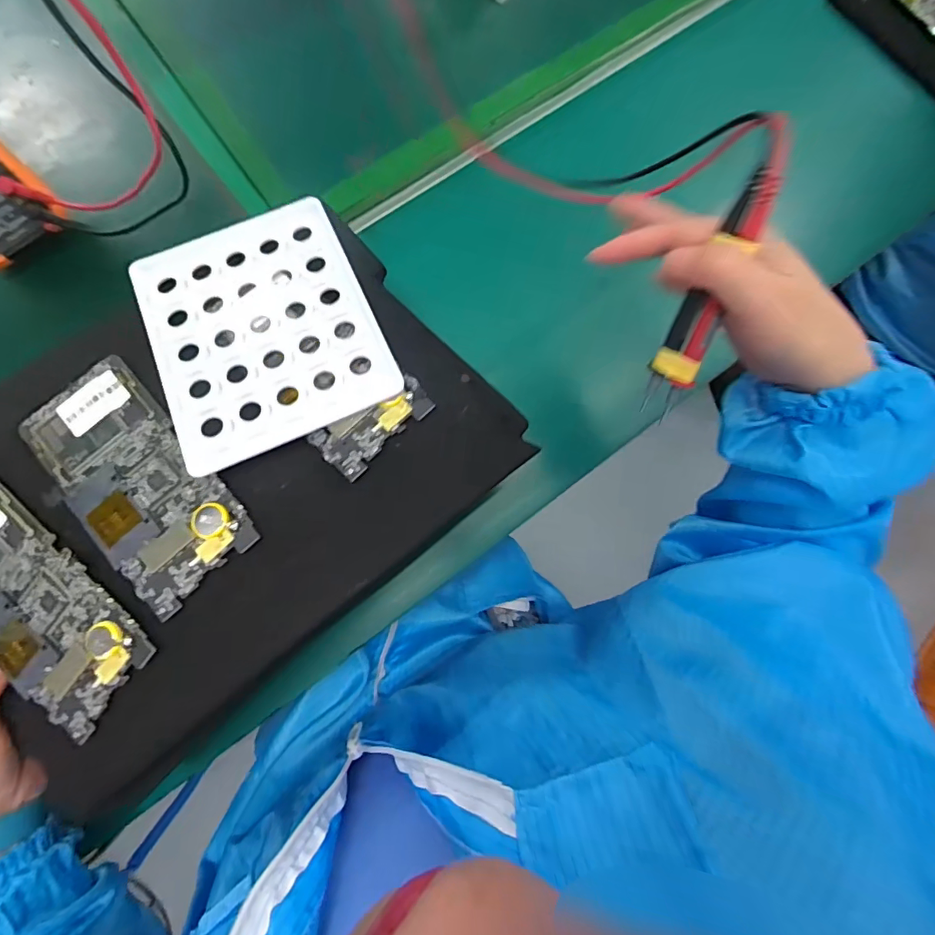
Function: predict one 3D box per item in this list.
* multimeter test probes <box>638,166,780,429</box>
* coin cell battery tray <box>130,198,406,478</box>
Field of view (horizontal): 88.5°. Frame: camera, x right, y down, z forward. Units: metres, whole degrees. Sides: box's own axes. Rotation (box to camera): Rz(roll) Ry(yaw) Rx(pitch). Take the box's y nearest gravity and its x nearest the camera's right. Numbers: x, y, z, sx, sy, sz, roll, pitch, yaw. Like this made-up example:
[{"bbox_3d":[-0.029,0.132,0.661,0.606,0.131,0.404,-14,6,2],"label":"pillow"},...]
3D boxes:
[{"bbox_3d":[0.121,-0.081,0.247,0.021,0.014,0.123,13,125,-2],"label":"multimeter test probes"},{"bbox_3d":[-0.131,-0.090,0.305,0.133,0.004,0.162,-24,74,-6],"label":"coin cell battery tray"}]

